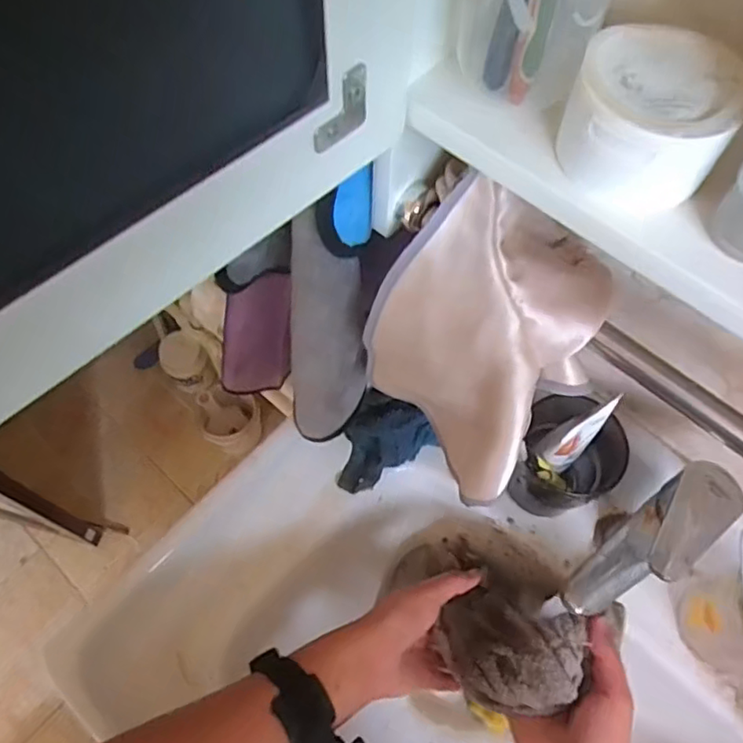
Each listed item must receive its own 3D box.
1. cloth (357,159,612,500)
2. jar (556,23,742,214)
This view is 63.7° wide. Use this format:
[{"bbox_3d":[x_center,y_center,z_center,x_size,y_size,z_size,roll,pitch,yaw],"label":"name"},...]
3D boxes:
[{"bbox_3d":[0.072,-0.018,0.377,0.107,0.158,0.128,-38,68,-19],"label":"cloth"},{"bbox_3d":[0.115,-0.103,0.251,0.066,0.042,0.066,0,61,0],"label":"jar"}]

